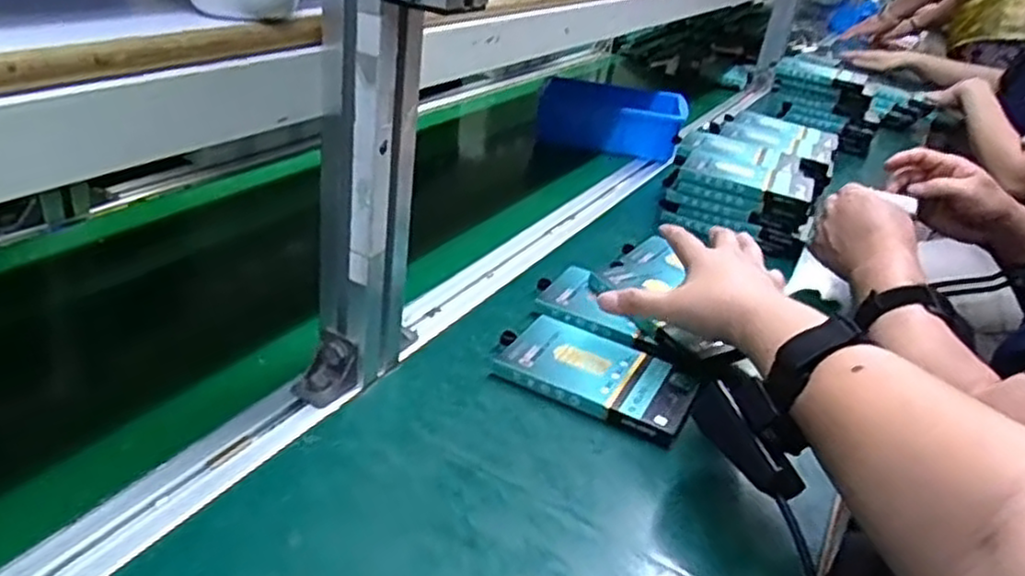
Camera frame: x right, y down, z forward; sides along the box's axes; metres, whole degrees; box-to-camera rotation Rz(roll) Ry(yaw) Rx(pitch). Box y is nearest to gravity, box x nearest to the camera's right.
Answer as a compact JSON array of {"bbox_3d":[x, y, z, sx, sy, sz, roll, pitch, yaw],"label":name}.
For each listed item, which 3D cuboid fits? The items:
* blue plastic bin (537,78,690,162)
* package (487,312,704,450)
[{"bbox_3d":[0.133,-0.224,1.001,0.196,0.076,0.122,10,30,3],"label":"blue plastic bin"},{"bbox_3d":[0.061,0.059,0.535,0.141,0.012,0.085,19,31,19],"label":"package"}]

